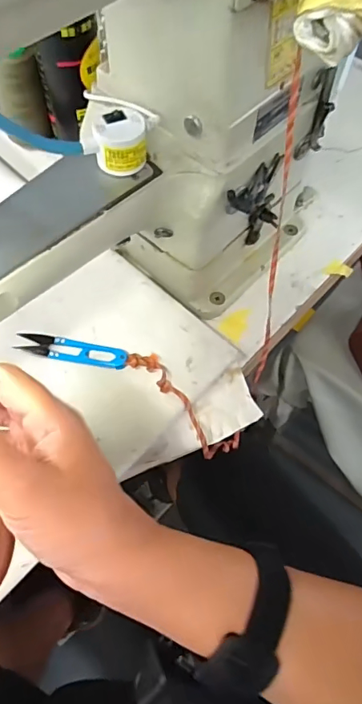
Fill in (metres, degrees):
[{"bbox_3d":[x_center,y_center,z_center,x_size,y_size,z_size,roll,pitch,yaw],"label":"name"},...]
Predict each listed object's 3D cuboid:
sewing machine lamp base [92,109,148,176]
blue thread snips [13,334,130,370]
[{"bbox_3d":[-0.042,-0.146,0.341,0.036,0.031,0.029,-11,63,-5],"label":"sewing machine lamp base"},{"bbox_3d":[-0.096,-0.002,0.430,0.099,0.006,0.023,10,63,5],"label":"blue thread snips"}]

